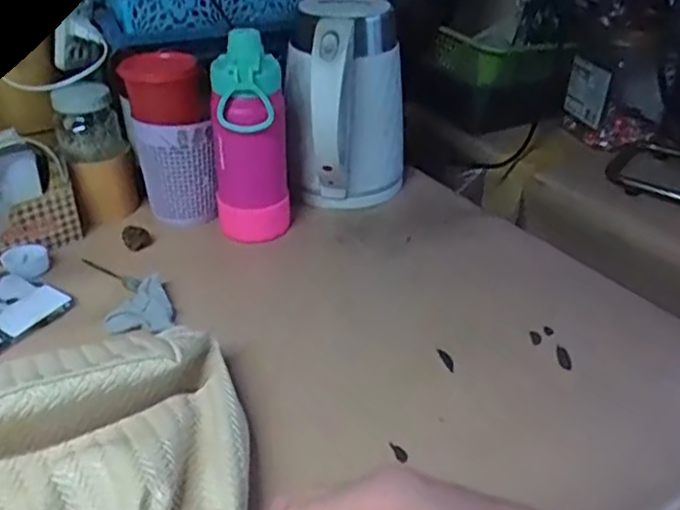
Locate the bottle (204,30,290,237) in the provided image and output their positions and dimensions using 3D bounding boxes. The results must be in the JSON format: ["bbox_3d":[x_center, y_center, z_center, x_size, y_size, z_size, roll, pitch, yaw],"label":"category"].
[{"bbox_3d":[-0.089,-0.110,0.653,0.074,0.199,0.063,-16,37,-26],"label":"bottle"}]

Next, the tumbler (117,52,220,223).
[{"bbox_3d":[-0.182,-0.125,0.689,0.081,0.163,0.084,-8,34,-15],"label":"tumbler"}]

